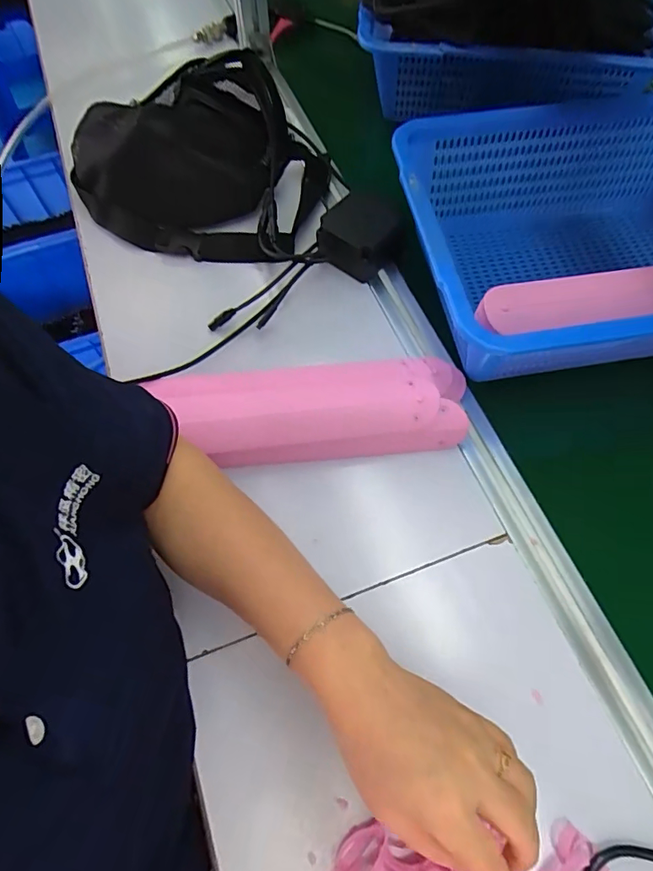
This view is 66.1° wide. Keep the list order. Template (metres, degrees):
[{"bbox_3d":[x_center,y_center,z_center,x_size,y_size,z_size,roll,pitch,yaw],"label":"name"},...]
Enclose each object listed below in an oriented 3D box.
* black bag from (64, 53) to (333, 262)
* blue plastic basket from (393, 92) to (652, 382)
[{"bbox_3d":[-0.166,-0.317,0.586,0.304,0.137,0.185,12,64,7],"label":"black bag"},{"bbox_3d":[0.286,-0.190,0.527,0.411,0.134,0.305,-5,63,-2],"label":"blue plastic basket"}]

